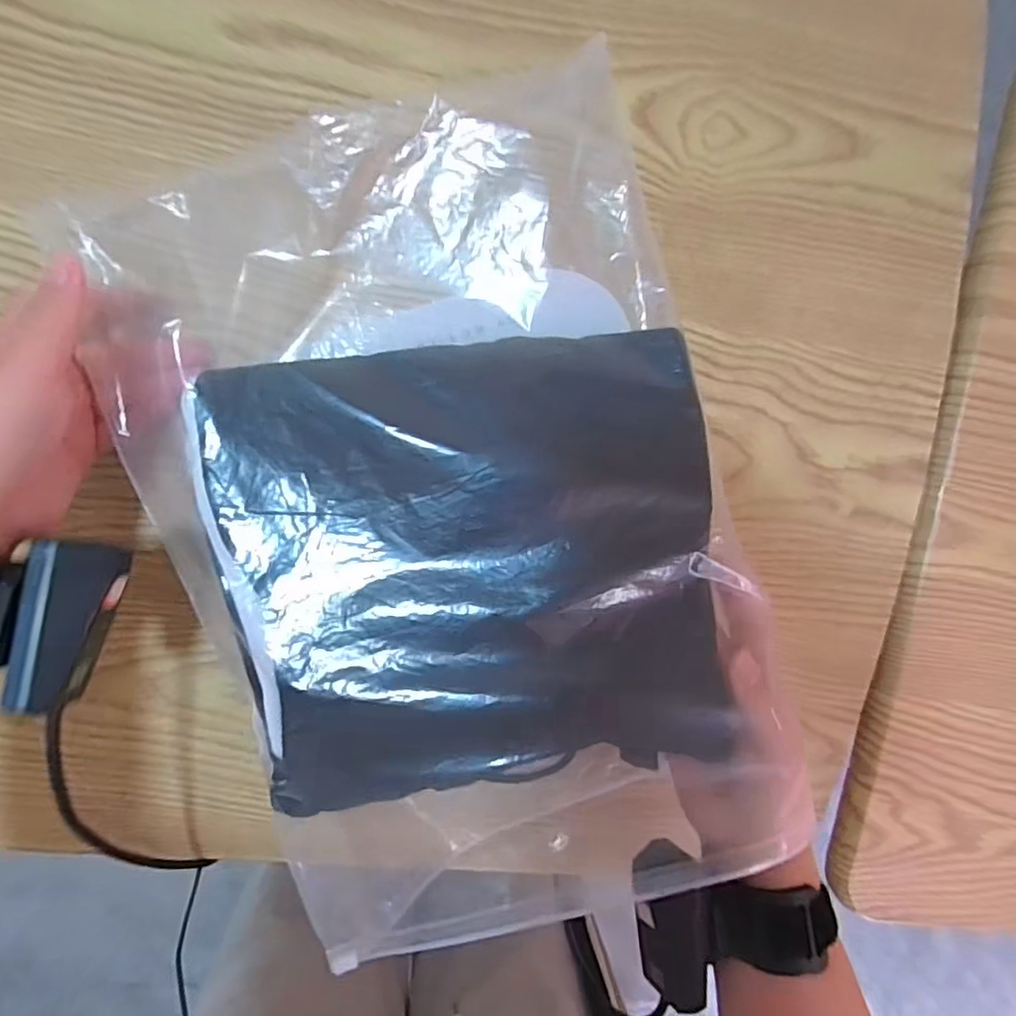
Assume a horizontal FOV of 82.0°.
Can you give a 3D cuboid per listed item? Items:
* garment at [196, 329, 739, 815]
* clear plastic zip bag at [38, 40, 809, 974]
[{"bbox_3d":[-0.014,0.029,0.282,0.225,0.029,0.211,-5,97,-6],"label":"garment"},{"bbox_3d":[-0.024,-0.009,0.295,0.282,0.059,0.378,-19,88,-3],"label":"clear plastic zip bag"}]

